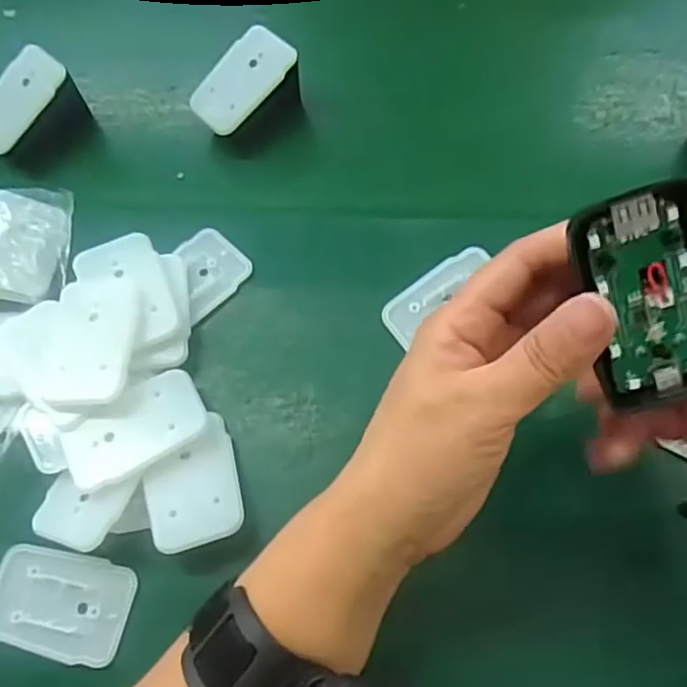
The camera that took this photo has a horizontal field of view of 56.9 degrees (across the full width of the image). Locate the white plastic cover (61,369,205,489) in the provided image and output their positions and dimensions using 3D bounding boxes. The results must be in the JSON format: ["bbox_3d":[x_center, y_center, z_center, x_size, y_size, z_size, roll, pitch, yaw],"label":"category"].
[{"bbox_3d":[-0.102,0.040,0.309,0.066,0.009,0.041,-28,67,-9],"label":"white plastic cover"}]

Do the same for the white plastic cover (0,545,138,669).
[{"bbox_3d":[-0.134,0.121,0.297,0.067,0.005,0.044,12,67,9],"label":"white plastic cover"}]

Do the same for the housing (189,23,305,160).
[{"bbox_3d":[-0.061,-0.158,0.403,0.068,0.041,0.043,-40,69,-14],"label":"housing"}]

